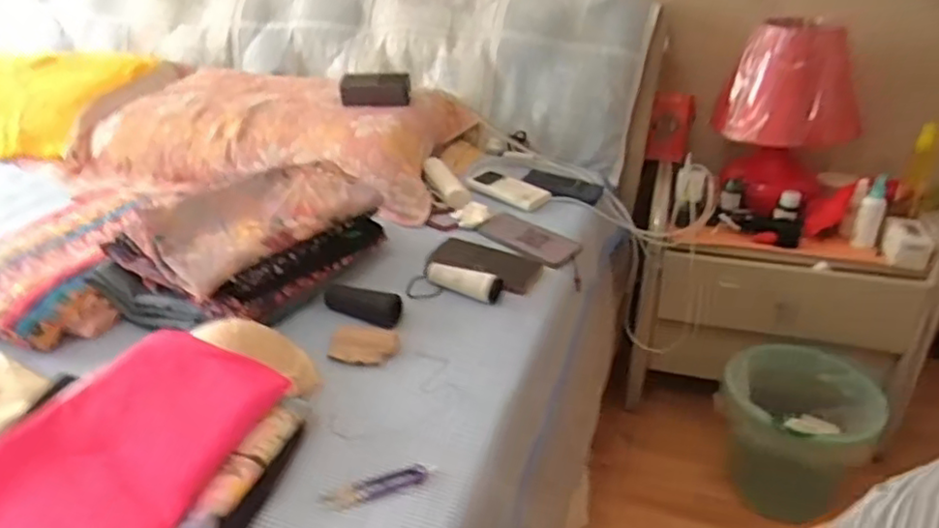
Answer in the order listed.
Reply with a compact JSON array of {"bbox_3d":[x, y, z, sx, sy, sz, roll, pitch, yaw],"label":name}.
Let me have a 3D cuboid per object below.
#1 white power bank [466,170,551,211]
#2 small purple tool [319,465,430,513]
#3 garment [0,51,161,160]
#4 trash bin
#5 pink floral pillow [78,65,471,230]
[{"bbox_3d":[0.066,-0.135,1.169,0.155,0.021,0.071,24,38,35],"label":"white power bank"},{"bbox_3d":[-0.089,0.212,0.619,0.099,0.006,0.025,-12,32,-20],"label":"small purple tool"},{"bbox_3d":[-0.983,-0.356,1.396,0.546,0.140,0.316,8,31,13],"label":"garment"},{"bbox_3d":[0.590,0.311,1.204,0.249,0.249,0.229,19,35,30],"label":"trash bin"},{"bbox_3d":[-0.370,-0.254,1.259,0.688,0.130,0.430,10,32,17],"label":"pink floral pillow"}]

